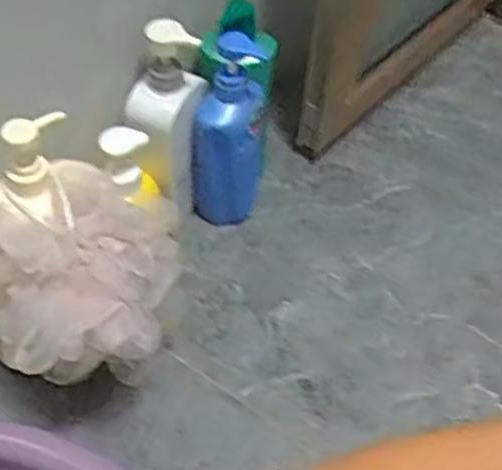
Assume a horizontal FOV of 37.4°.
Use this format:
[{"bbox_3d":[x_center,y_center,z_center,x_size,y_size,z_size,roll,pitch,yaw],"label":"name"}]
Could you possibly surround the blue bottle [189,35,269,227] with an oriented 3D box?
[{"bbox_3d":[-0.028,-0.108,0.861,0.078,0.251,0.069,2,51,-5],"label":"blue bottle"}]

